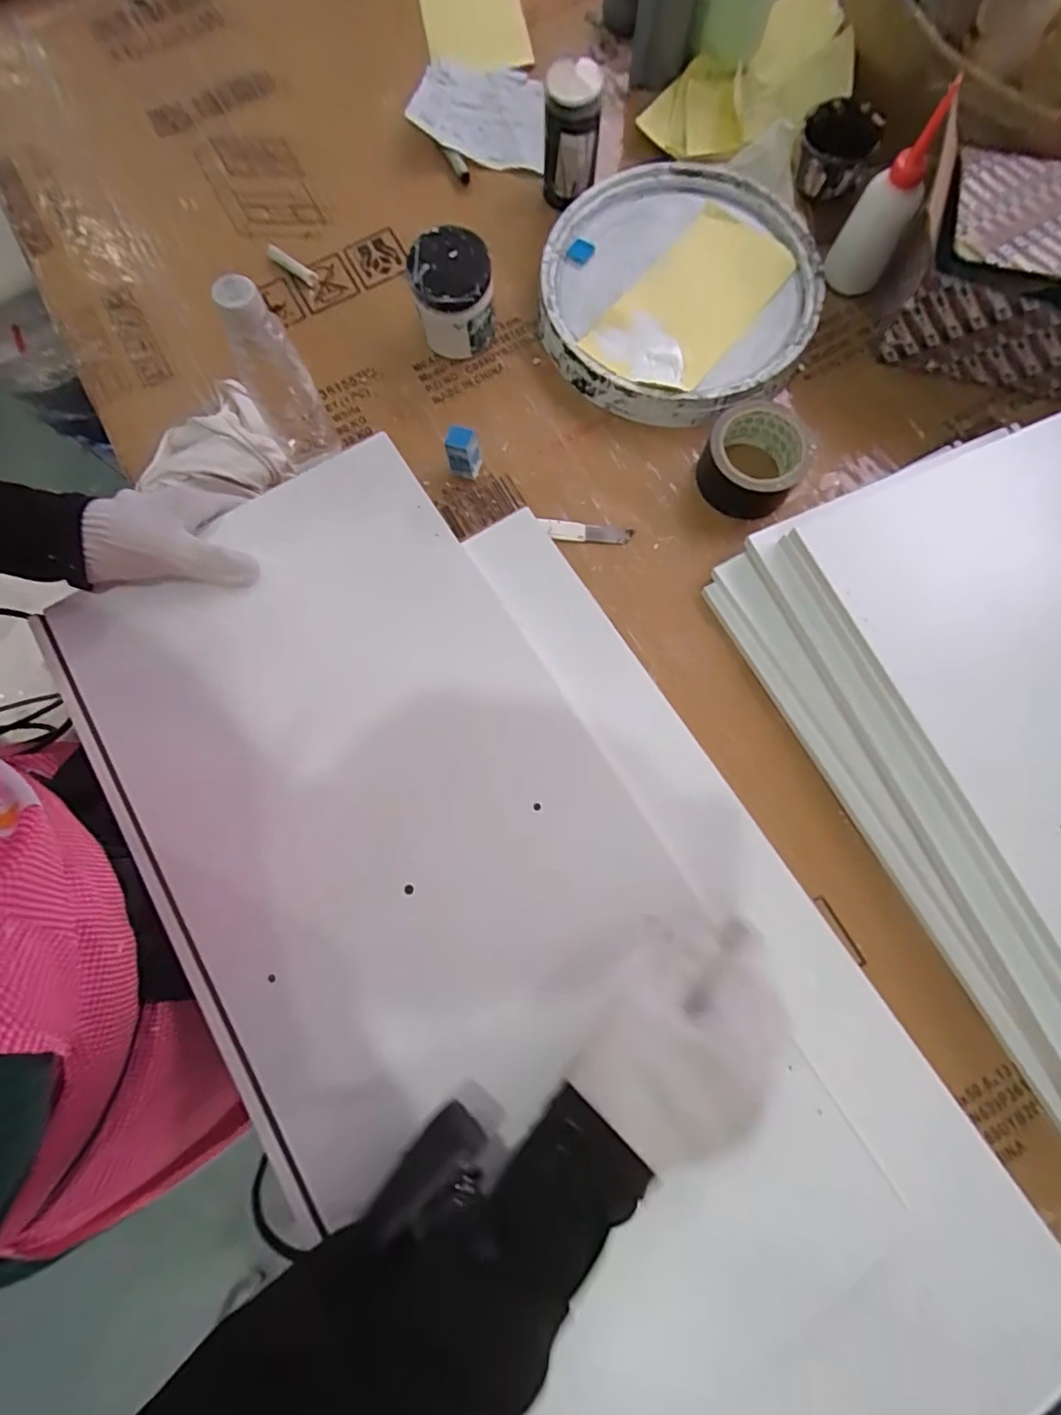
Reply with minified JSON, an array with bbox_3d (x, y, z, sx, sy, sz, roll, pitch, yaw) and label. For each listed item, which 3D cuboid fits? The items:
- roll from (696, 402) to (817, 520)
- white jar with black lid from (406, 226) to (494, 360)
[{"bbox_3d":[0.217,-0.242,0.547,0.092,0.061,0.092,0,78,1],"label":"roll"},{"bbox_3d":[-0.079,-0.419,0.574,0.079,0.084,0.075,-8,78,-1],"label":"white jar with black lid"}]

